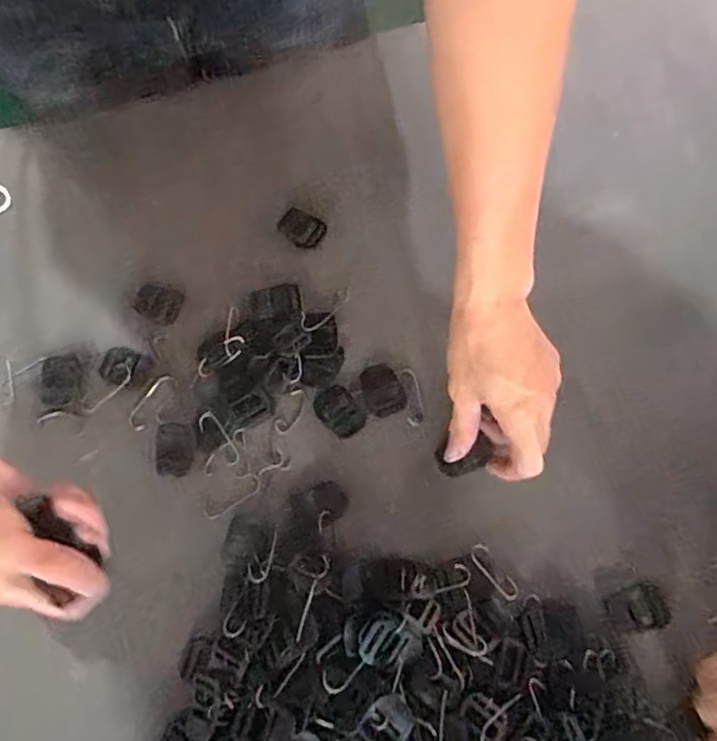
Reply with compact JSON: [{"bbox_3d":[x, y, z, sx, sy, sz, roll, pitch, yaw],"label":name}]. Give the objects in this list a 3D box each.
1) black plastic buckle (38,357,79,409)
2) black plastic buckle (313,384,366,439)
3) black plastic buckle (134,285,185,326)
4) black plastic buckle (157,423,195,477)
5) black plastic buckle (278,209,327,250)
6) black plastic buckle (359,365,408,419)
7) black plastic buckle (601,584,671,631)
[{"bbox_3d":[-0.224,0.008,0.437,0.030,0.004,0.038,-5,75,-1],"label":"black plastic buckle"},{"bbox_3d":[-0.014,0.031,0.428,0.028,0.004,0.038,-40,78,-10],"label":"black plastic buckle"},{"bbox_3d":[-0.155,-0.052,0.452,0.037,0.004,0.029,15,75,5],"label":"black plastic buckle"},{"bbox_3d":[-0.132,0.057,0.421,0.027,0.004,0.037,-5,75,-1],"label":"black plastic buckle"},{"bbox_3d":[-0.046,-0.112,0.467,0.038,0.006,0.026,35,78,9],"label":"black plastic buckle"},{"bbox_3d":[0.018,0.015,0.432,0.029,0.004,0.038,-18,75,-4],"label":"black plastic buckle"},{"bbox_3d":[0.184,0.159,0.389,0.039,0.005,0.028,-9,75,-2],"label":"black plastic buckle"}]

